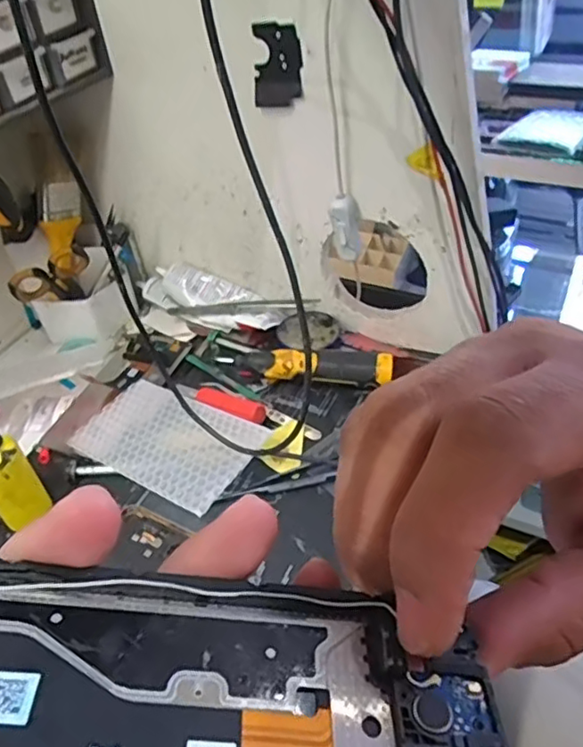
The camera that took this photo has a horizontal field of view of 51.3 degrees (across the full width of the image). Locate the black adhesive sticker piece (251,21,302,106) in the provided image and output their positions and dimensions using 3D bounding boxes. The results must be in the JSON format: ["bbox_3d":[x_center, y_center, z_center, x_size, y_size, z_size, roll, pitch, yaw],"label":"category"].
[{"bbox_3d":[-0.011,-0.231,0.456,0.039,0.056,0.005,14,46,21],"label":"black adhesive sticker piece"}]

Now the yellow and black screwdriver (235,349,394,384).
[{"bbox_3d":[0.021,-0.002,0.547,0.136,0.032,0.025,0,43,7],"label":"yellow and black screwdriver"}]

